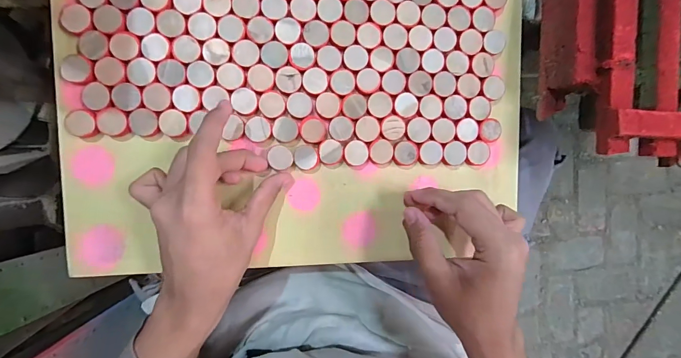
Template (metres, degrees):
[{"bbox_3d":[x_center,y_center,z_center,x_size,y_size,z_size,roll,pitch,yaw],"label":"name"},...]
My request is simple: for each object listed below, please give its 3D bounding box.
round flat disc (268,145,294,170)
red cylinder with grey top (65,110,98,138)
[{"bbox_3d":[-0.051,-0.018,0.304,0.020,0.004,0.020,3,95,-8],"label":"round flat disc"},{"bbox_3d":[-0.205,-0.044,0.283,0.024,0.006,0.021,-7,96,-7],"label":"red cylinder with grey top"}]

